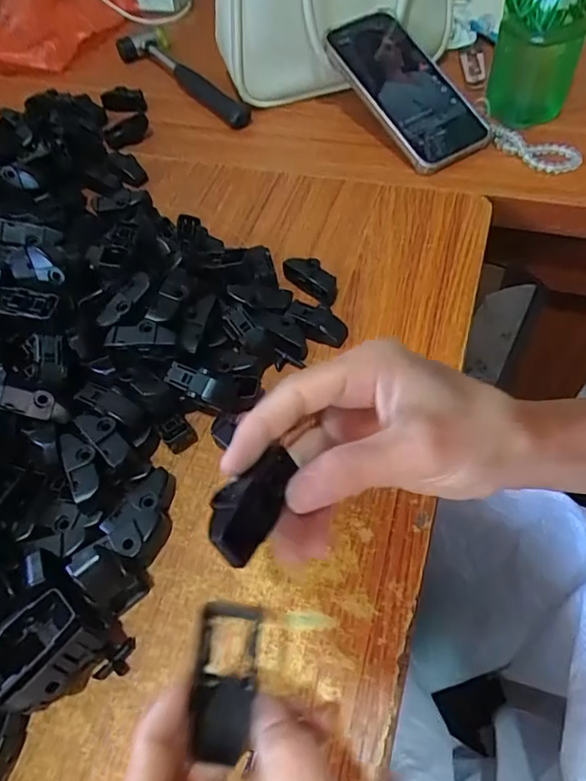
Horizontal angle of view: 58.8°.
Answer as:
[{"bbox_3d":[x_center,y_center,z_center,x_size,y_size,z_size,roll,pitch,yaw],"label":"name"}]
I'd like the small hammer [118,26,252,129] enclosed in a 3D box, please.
[{"bbox_3d":[-0.129,-0.353,0.589,0.063,0.021,0.241,-29,59,-14],"label":"small hammer"}]

